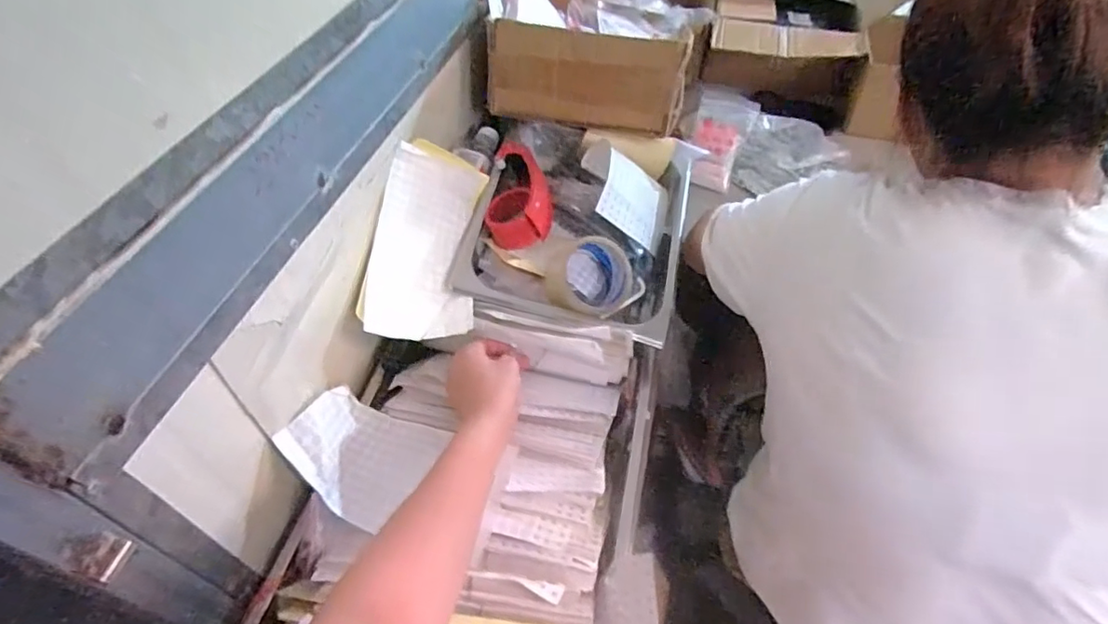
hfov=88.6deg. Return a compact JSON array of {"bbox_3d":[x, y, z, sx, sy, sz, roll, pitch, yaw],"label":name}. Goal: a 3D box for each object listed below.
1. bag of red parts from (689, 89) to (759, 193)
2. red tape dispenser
[{"bbox_3d":[0.265,-0.279,0.902,0.098,0.055,0.170,13,66,10],"label":"bag of red parts"},{"bbox_3d":[-0.043,-0.151,0.715,0.082,0.067,0.141,0,50,0],"label":"red tape dispenser"}]

